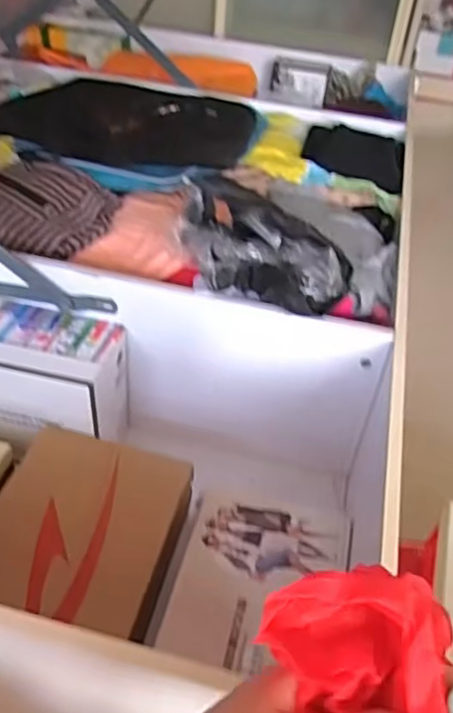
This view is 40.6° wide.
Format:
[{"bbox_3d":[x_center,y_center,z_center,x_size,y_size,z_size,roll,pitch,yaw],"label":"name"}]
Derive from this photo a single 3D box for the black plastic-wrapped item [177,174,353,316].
[{"bbox_3d":[0.044,-0.151,0.830,0.247,0.115,0.131,31,47,28],"label":"black plastic-wrapped item"}]

